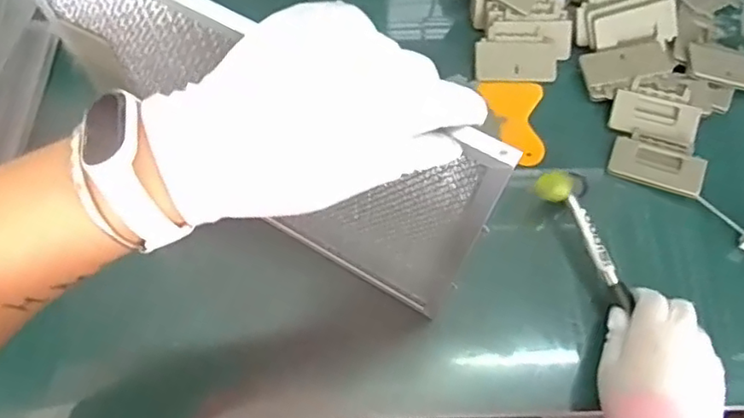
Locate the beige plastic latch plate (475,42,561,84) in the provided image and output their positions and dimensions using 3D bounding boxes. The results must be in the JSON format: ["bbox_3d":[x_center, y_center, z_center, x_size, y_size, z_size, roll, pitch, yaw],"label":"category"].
[{"bbox_3d":[0.152,-0.153,0.636,0.087,0.004,0.040,2,95,-1],"label":"beige plastic latch plate"}]

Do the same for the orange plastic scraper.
[{"bbox_3d":[0.145,-0.088,0.622,0.062,0.006,0.093,1,68,2],"label":"orange plastic scraper"}]

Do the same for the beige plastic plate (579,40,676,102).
[{"bbox_3d":[0.270,-0.147,0.636,0.095,0.015,0.053,-13,66,-8],"label":"beige plastic plate"}]

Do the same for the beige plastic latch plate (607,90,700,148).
[{"bbox_3d":[0.288,-0.093,0.615,0.084,0.008,0.045,18,83,7],"label":"beige plastic latch plate"}]

